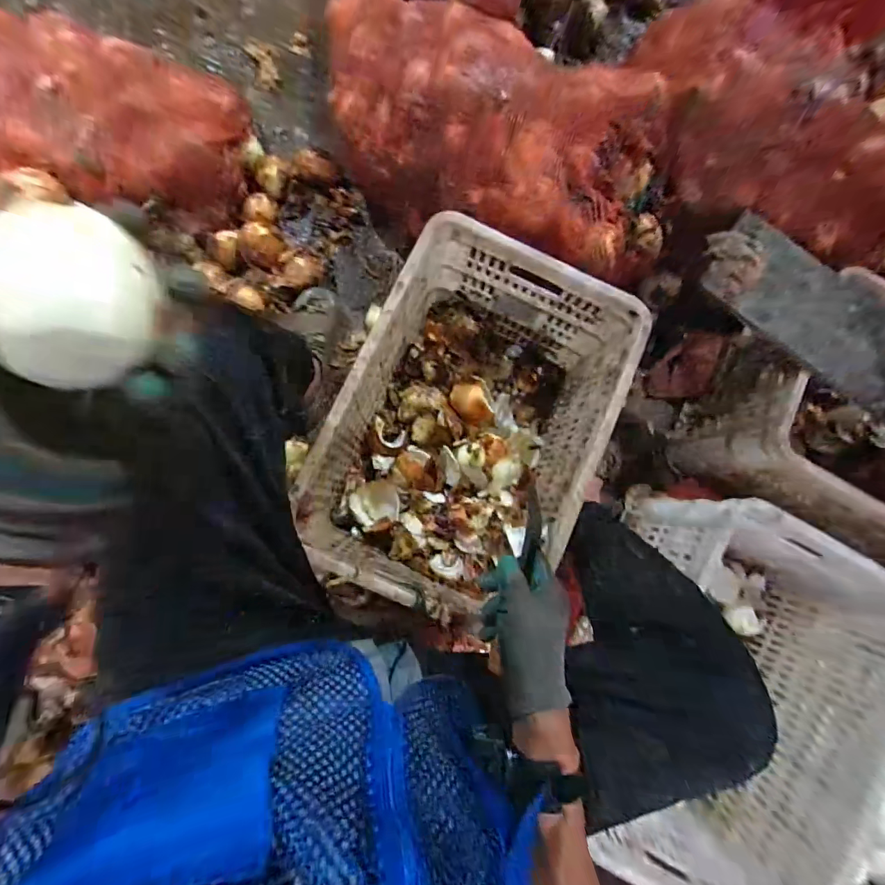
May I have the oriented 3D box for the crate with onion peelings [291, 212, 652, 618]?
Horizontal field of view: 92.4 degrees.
[{"bbox_3d":[0.030,-0.020,0.735,0.374,0.293,0.527,25,81,-3],"label":"crate with onion peelings"}]

